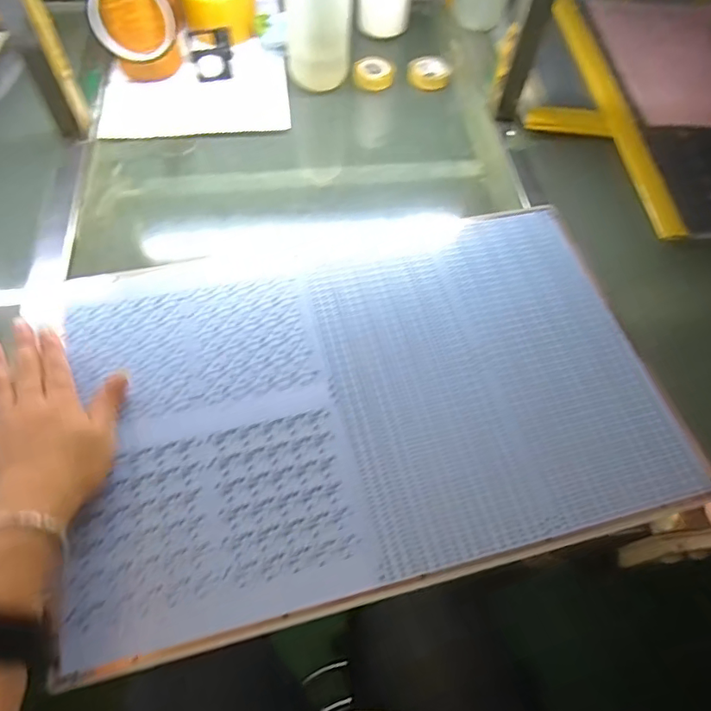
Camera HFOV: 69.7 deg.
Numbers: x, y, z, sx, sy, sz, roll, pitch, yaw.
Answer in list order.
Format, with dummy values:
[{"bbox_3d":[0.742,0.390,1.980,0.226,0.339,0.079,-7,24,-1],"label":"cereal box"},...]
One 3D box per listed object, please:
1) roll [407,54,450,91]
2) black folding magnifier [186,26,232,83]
[{"bbox_3d":[0.095,-0.368,0.665,0.053,0.017,0.054,1,61,-2],"label":"roll"},{"bbox_3d":[-0.181,-0.383,0.644,0.052,0.037,0.072,-9,62,-8],"label":"black folding magnifier"}]

